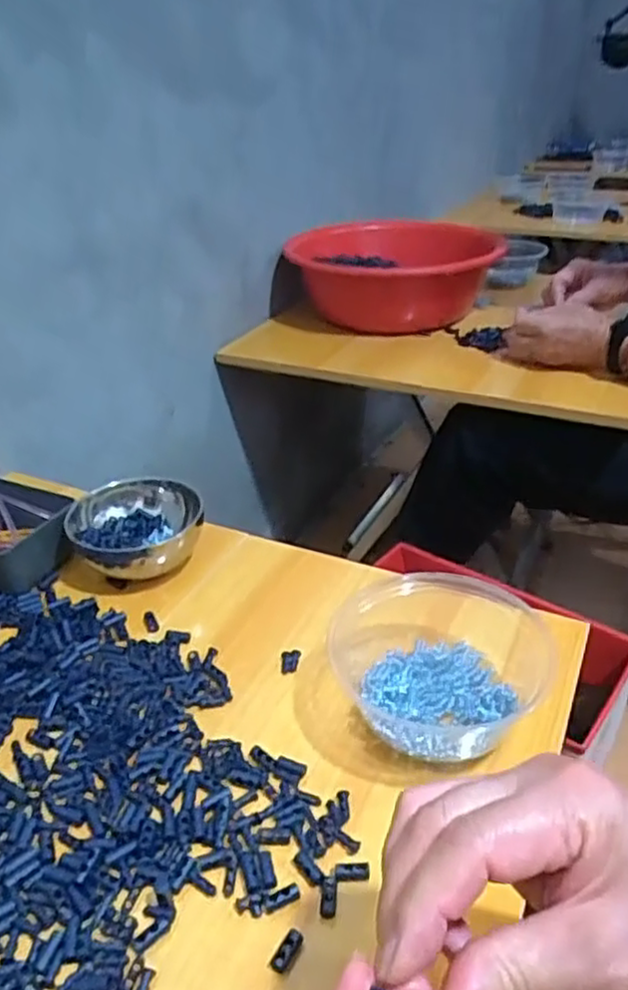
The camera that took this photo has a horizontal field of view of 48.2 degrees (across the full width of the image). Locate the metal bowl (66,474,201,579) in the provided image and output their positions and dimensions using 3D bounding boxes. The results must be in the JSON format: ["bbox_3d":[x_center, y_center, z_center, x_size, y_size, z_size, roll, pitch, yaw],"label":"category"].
[{"bbox_3d":[-0.149,0.030,0.602,0.110,0.061,0.110,-1,32,1],"label":"metal bowl"}]

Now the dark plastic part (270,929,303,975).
[{"bbox_3d":[-0.013,0.220,0.340,0.009,0.004,0.020,18,37,28],"label":"dark plastic part"}]

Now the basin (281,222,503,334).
[{"bbox_3d":[0.125,-0.350,1.136,0.306,0.118,0.314,-1,32,1],"label":"basin"}]

